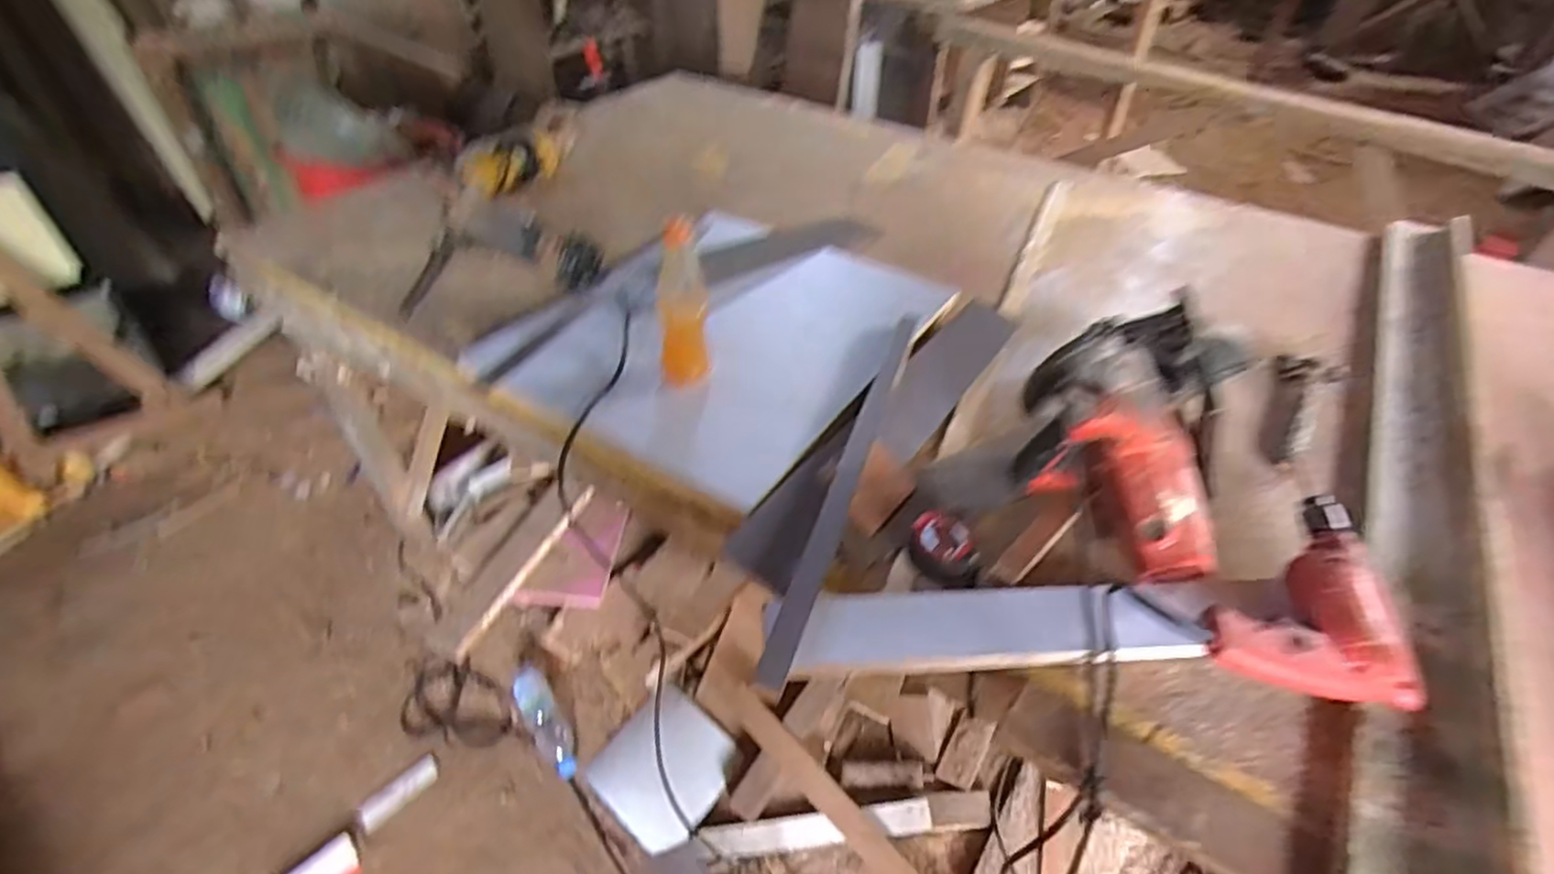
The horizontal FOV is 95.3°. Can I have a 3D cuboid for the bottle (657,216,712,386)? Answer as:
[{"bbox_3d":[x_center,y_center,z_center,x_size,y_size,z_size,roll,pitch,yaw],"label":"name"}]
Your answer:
[{"bbox_3d":[-0.111,-0.148,0.823,0.060,0.182,0.050,2,43,0],"label":"bottle"}]

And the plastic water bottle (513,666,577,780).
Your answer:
[{"bbox_3d":[-0.463,0.561,1.408,0.071,0.058,0.241,-25,64,-24],"label":"plastic water bottle"}]

